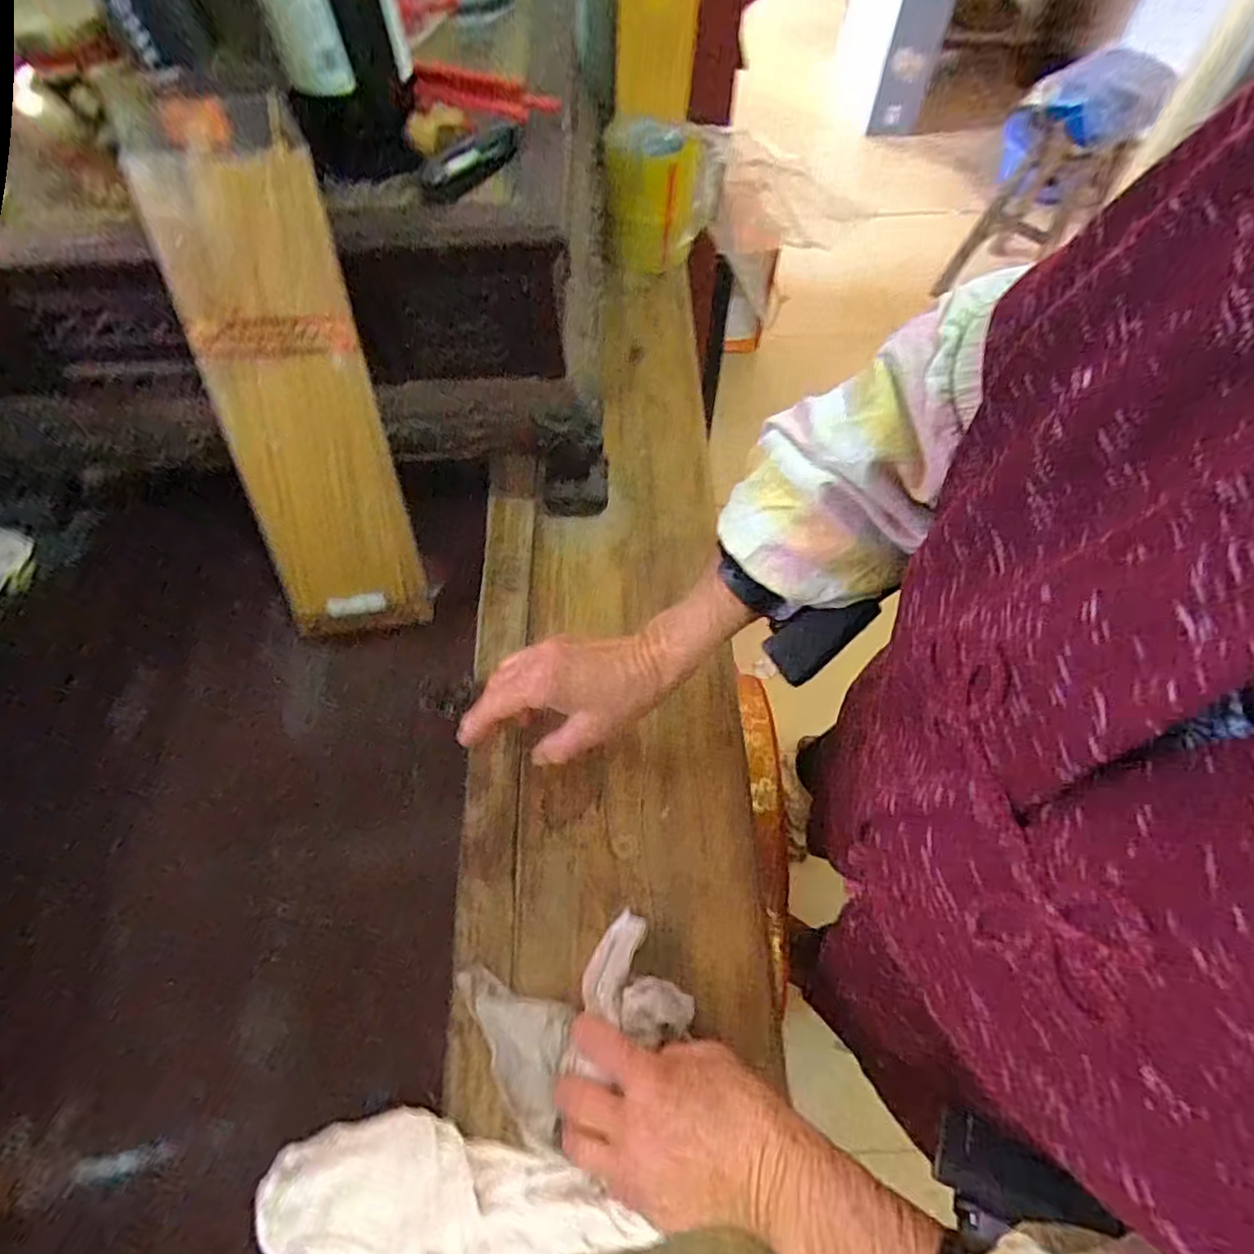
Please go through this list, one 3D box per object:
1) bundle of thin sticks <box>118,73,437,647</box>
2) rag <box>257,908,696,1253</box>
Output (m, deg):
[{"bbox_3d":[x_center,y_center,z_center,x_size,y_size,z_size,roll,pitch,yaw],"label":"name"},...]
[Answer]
[{"bbox_3d":[-0.225,-0.145,0.446,0.106,0.343,0.025,-6,36,-4],"label":"bundle of thin sticks"},{"bbox_3d":[-0.076,0.294,0.369,0.264,0.048,0.155,-32,65,-17],"label":"rag"}]

